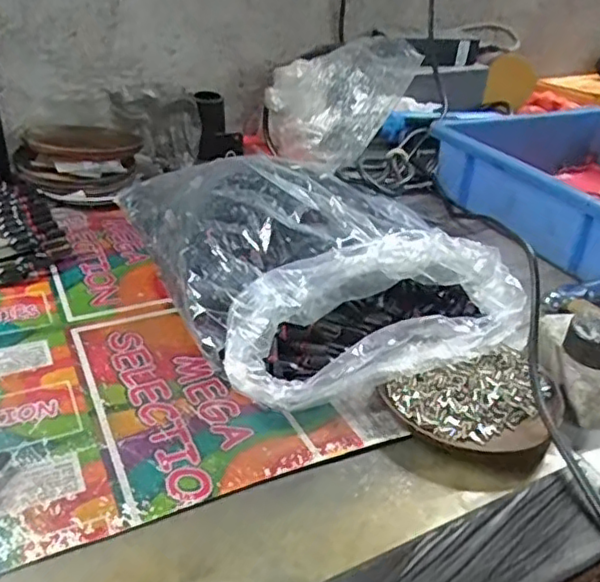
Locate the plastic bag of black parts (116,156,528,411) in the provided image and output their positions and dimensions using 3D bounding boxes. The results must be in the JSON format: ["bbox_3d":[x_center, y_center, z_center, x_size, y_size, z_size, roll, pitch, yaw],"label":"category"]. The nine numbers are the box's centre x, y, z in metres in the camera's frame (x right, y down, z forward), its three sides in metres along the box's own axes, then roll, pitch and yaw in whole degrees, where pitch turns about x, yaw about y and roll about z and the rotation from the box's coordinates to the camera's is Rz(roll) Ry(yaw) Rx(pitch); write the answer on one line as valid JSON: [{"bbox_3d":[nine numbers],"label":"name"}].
[{"bbox_3d":[0.006,-0.032,0.496,0.222,0.073,0.282,-9,35,-23],"label":"plastic bag of black parts"}]

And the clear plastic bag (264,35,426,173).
[{"bbox_3d":[0.035,-0.211,0.692,0.158,0.124,0.081,25,37,30],"label":"clear plastic bag"}]

